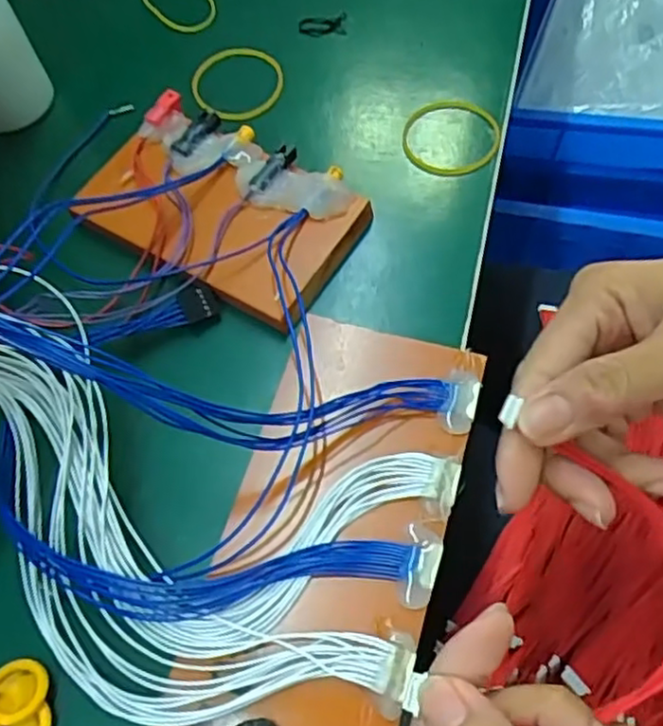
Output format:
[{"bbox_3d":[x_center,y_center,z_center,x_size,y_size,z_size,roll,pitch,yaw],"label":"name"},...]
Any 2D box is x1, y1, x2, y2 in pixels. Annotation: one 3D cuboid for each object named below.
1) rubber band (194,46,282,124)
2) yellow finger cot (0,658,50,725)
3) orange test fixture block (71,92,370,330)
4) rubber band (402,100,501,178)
[{"bbox_3d":[-0.047,-0.143,0.356,0.047,0.009,0.047,-1,63,3],"label":"rubber band"},{"bbox_3d":[-0.104,0.107,0.227,0.018,0.008,0.019,-1,63,3],"label":"yellow finger cot"},{"bbox_3d":[-0.047,-0.070,0.305,0.120,0.024,0.073,30,69,17],"label":"orange test fixture block"},{"bbox_3d":[0.058,-0.108,0.330,0.043,0.009,0.046,-6,66,13],"label":"rubber band"}]

